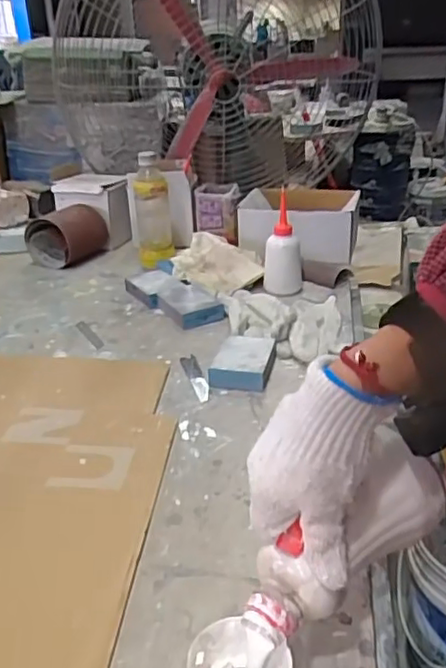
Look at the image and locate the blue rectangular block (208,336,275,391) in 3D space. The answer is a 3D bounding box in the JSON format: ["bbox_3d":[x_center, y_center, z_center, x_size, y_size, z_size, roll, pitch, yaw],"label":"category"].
[{"bbox_3d":[0.026,0.037,0.815,0.071,0.033,0.093,7,27,12],"label":"blue rectangular block"}]

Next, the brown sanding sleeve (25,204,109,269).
[{"bbox_3d":[-0.307,-0.200,1.245,0.100,0.098,0.137,14,30,26],"label":"brown sanding sleeve"}]

